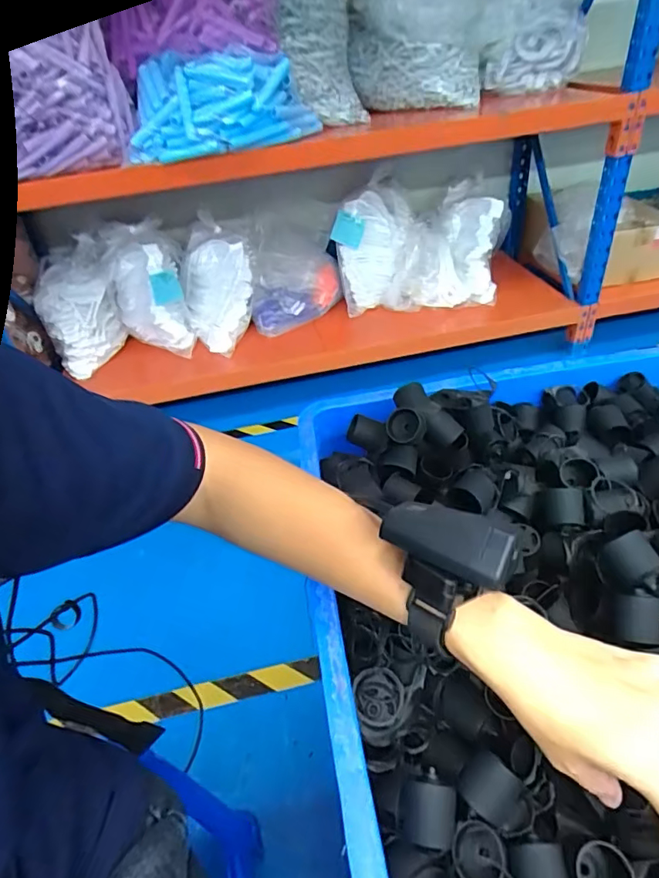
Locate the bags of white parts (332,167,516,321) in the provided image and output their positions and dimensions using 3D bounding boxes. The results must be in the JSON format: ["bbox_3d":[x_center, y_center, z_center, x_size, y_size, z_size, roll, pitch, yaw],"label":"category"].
[{"bbox_3d":[0.322,-0.661,1.826,0.573,0.353,0.288,3,40,13],"label":"bags of white parts"}]

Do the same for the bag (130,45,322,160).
[{"bbox_3d":[-0.264,-0.796,1.229,0.420,0.189,0.223,-5,39,3],"label":"bag"}]

